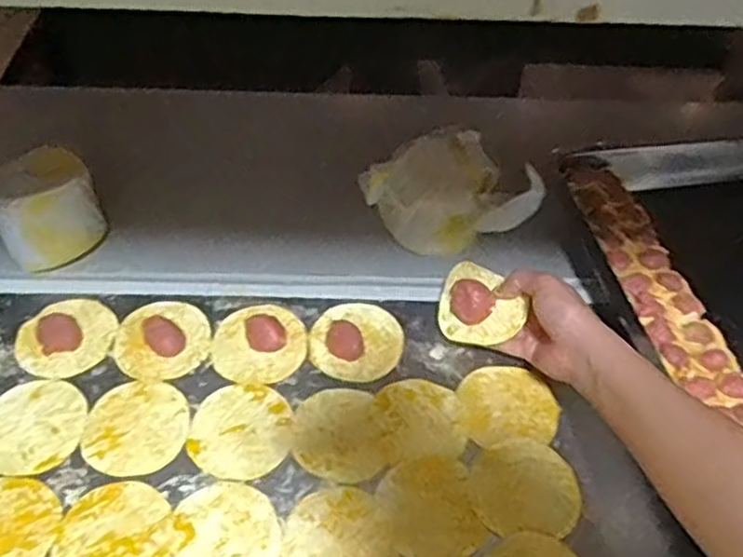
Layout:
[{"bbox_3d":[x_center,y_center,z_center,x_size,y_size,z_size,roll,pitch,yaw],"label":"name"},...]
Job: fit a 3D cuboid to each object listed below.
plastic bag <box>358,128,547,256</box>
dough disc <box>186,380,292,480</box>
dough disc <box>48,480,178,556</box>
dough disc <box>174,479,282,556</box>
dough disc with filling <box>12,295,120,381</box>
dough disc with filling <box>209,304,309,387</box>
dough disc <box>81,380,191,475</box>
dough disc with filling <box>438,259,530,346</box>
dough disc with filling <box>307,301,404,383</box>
[{"bbox_3d":[0.076,-0.078,0.704,0.159,0.098,0.090,31,53,22],"label":"plastic bag"},{"bbox_3d":[-0.107,0.121,0.573,0.078,0.004,0.085,2,48,-2],"label":"dough disc"},{"bbox_3d":[-0.186,0.188,0.511,0.083,0.004,0.084,-33,58,-29],"label":"dough disc"},{"bbox_3d":[-0.105,0.188,0.514,0.075,0.004,0.086,2,48,-2],"label":"dough disc"},{"bbox_3d":[-0.267,0.047,0.621,0.077,0.018,0.083,2,48,-2],"label":"dough disc with filling"},{"bbox_3d":[-0.099,0.051,0.624,0.082,0.023,0.085,2,48,-2],"label":"dough disc with filling"},{"bbox_3d":[-0.189,0.119,0.571,0.082,0.004,0.084,2,48,-2],"label":"dough disc"},{"bbox_3d":[0.087,0.023,0.612,0.066,0.017,0.085,-46,53,5],"label":"dough disc with filling"},{"bbox_3d":[-0.014,0.053,0.634,0.081,0.011,0.080,2,48,-2],"label":"dough disc with filling"}]

